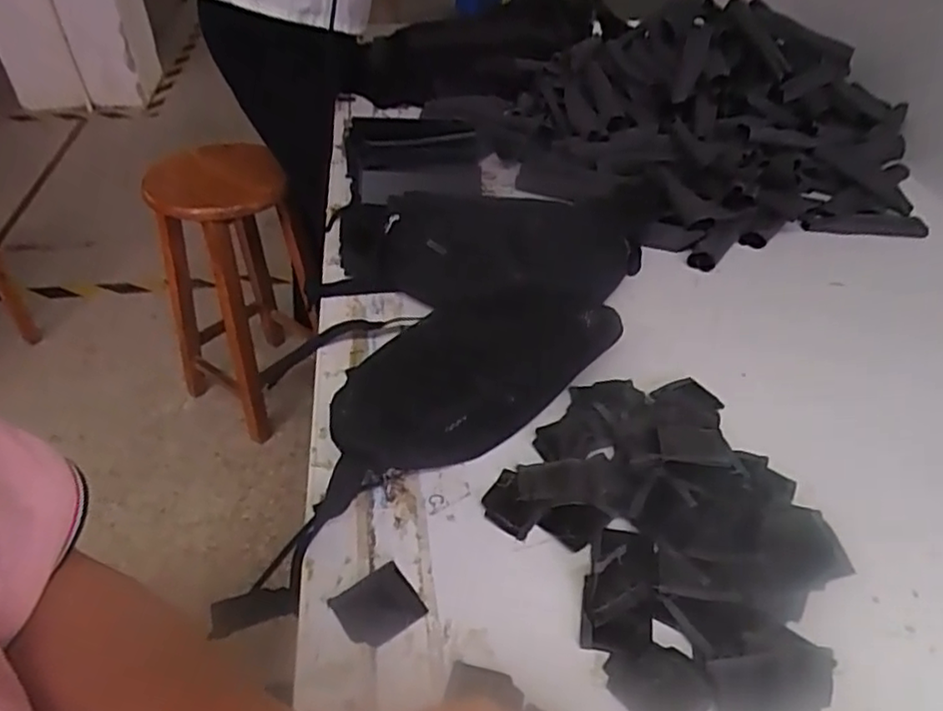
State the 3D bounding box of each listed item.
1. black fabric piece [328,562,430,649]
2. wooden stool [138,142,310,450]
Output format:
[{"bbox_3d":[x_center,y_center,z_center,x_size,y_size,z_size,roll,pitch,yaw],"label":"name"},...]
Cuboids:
[{"bbox_3d":[-0.066,0.178,0.474,0.054,0.004,0.050,-27,47,-28],"label":"black fabric piece"},{"bbox_3d":[-0.552,-0.155,1.545,0.315,0.582,0.396,-20,46,-22],"label":"wooden stool"}]

